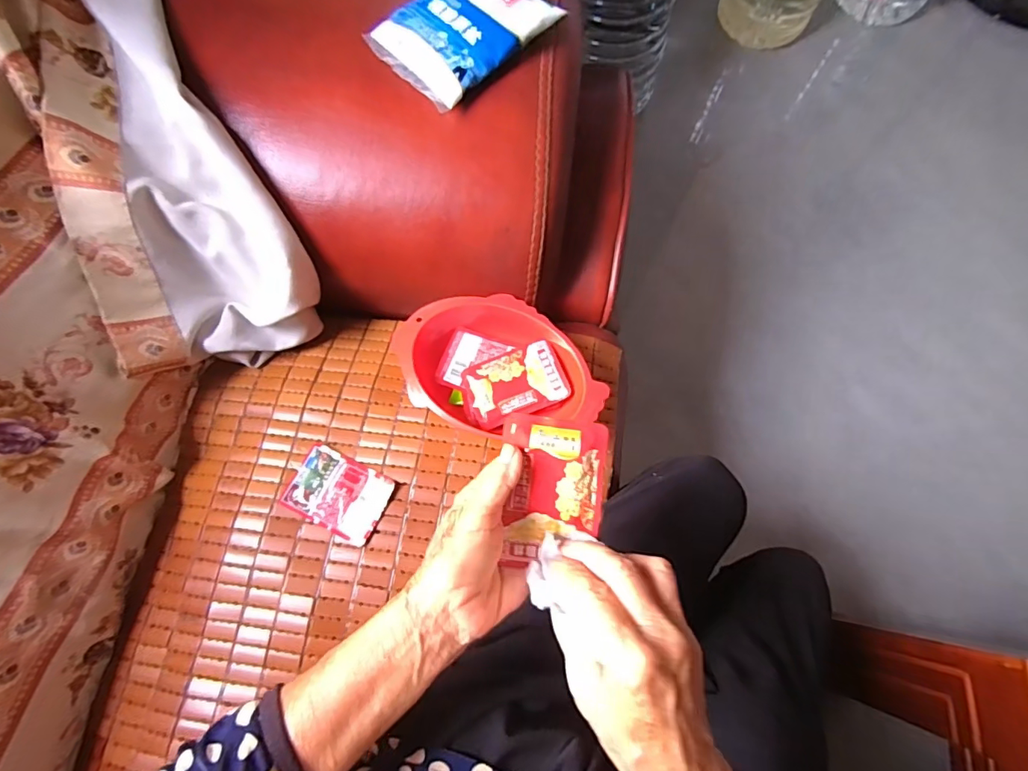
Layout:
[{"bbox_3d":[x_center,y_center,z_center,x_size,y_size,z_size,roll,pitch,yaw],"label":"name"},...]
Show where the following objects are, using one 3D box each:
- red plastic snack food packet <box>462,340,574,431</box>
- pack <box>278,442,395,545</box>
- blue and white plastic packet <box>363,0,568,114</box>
[{"bbox_3d":[0.000,-0.002,0.526,0.107,0.015,0.070,-20,73,-6],"label":"red plastic snack food packet"},{"bbox_3d":[-0.180,0.110,0.514,0.100,0.008,0.070,25,74,8],"label":"pack"},{"bbox_3d":[-0.048,-0.351,0.488,0.157,0.021,0.113,-41,77,-12],"label":"blue and white plastic packet"}]

